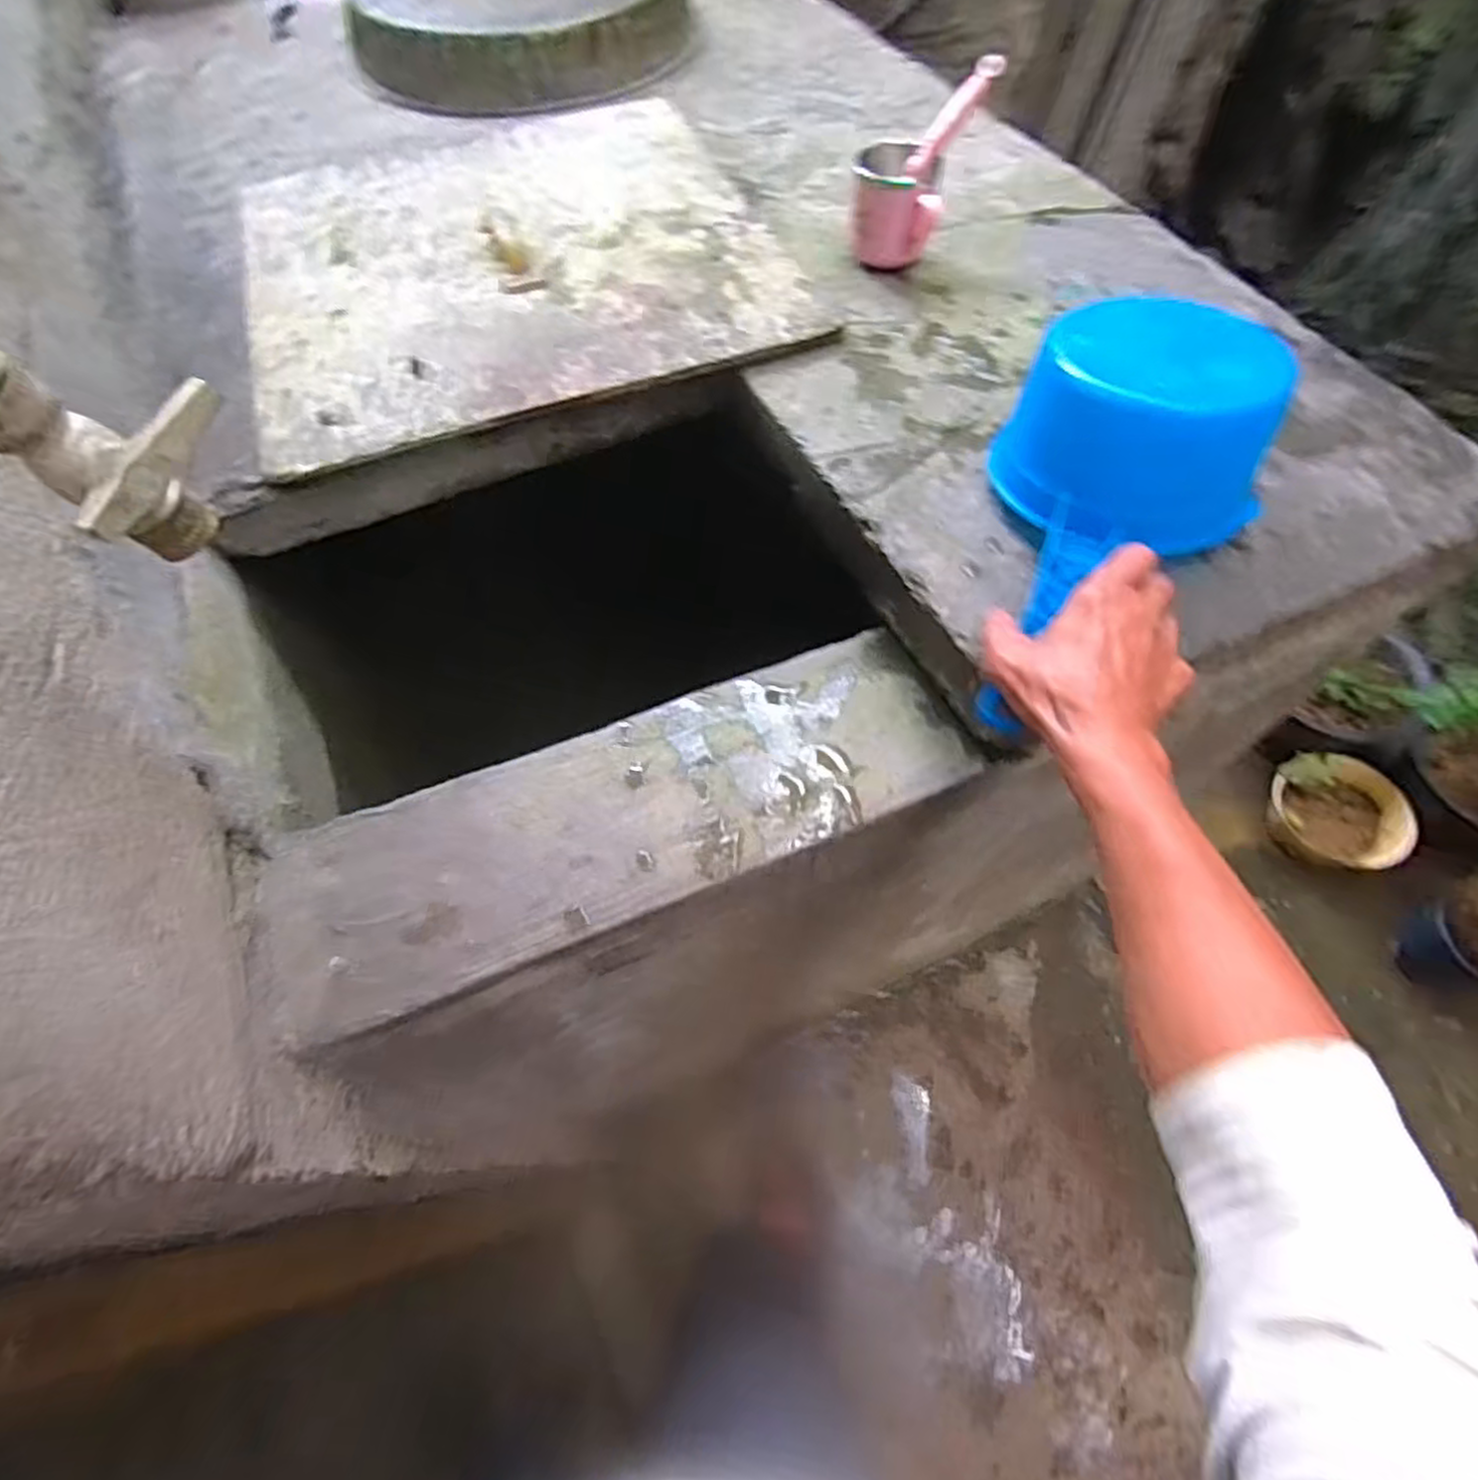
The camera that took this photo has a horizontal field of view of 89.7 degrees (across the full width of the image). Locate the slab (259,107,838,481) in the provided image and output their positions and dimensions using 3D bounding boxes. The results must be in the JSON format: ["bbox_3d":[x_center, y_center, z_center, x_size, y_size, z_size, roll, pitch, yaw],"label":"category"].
[{"bbox_3d":[-0.228,-0.485,0.741,0.496,0.030,0.493,-21,62,-7],"label":"slab"}]

